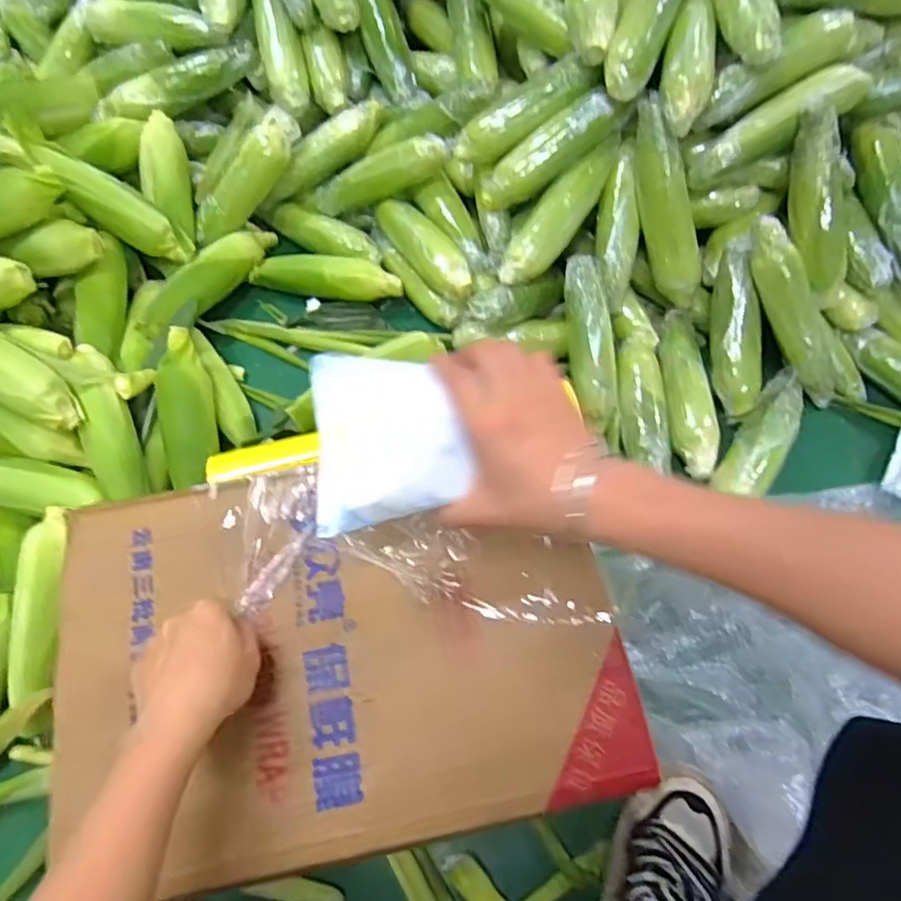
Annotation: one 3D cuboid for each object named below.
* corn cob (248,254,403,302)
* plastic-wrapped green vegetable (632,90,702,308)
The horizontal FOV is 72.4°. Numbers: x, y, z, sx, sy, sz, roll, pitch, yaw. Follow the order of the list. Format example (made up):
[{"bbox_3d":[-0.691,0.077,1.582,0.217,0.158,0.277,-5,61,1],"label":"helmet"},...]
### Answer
[{"bbox_3d":[-0.171,-0.240,0.843,0.210,0.044,0.058,16,67,9],"label":"corn cob"},{"bbox_3d":[0.259,-0.291,0.741,0.050,0.246,0.047,-26,26,-10],"label":"plastic-wrapped green vegetable"}]

